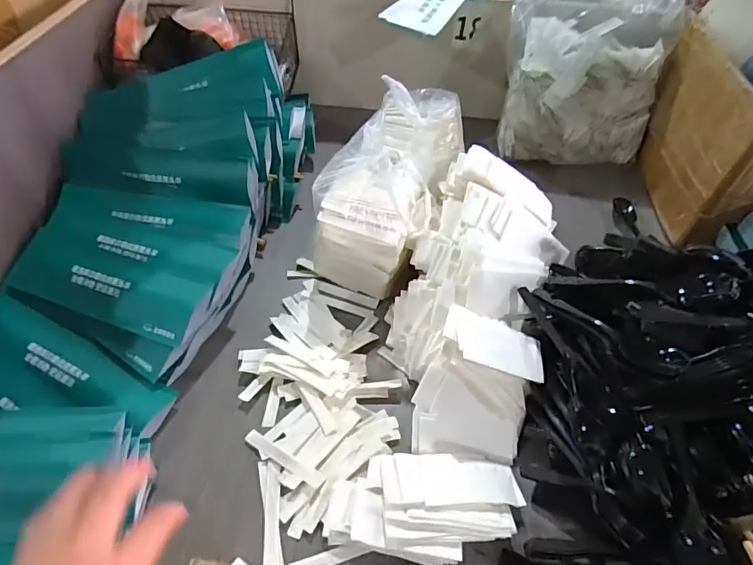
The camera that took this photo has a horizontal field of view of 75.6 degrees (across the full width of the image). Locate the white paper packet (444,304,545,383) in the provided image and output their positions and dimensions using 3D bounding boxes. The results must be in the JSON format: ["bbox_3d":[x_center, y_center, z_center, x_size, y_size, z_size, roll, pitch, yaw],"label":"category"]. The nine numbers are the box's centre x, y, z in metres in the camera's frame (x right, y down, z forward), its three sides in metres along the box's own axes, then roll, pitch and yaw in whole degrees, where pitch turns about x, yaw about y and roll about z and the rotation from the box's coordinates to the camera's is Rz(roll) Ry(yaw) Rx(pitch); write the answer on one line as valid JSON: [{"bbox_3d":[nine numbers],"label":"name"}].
[{"bbox_3d":[0.116,0.060,0.470,0.103,0.009,0.056,22,50,-11],"label":"white paper packet"}]

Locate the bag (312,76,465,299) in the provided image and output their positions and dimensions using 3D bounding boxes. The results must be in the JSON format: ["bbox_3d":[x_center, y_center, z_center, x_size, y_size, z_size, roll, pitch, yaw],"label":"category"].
[{"bbox_3d":[0.027,-0.131,0.614,0.125,0.156,0.266,17,52,10],"label":"bag"}]

